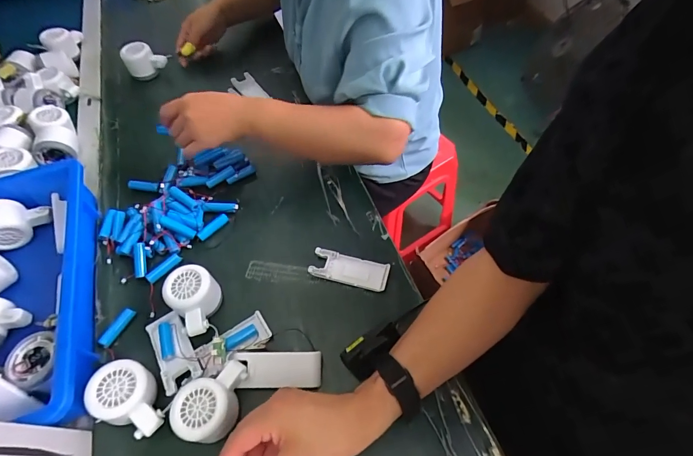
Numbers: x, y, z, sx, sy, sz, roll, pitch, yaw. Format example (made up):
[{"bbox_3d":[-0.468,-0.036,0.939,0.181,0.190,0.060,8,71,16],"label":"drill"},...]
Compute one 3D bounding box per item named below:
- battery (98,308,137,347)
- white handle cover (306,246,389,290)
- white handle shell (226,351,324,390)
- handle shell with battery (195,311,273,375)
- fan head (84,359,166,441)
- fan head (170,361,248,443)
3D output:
[{"bbox_3d":[-0.282,0.122,0.442,0.012,0.016,0.049,17,58,12],"label":"battery"},{"bbox_3d":[0.004,0.056,0.479,0.102,0.010,0.038,13,57,9],"label":"white handle cover"},{"bbox_3d":[-0.081,0.160,0.408,0.102,0.015,0.036,-1,56,0],"label":"white handle shell"},{"bbox_3d":[-0.134,0.134,0.424,0.083,0.023,0.041,-28,60,-17],"label":"handle shell with battery"},{"bbox_3d":[-0.225,0.177,0.377,0.075,0.045,0.056,20,59,14],"label":"fan head"},{"bbox_3d":[-0.141,0.181,0.380,0.056,0.041,0.079,21,59,14],"label":"fan head"}]

